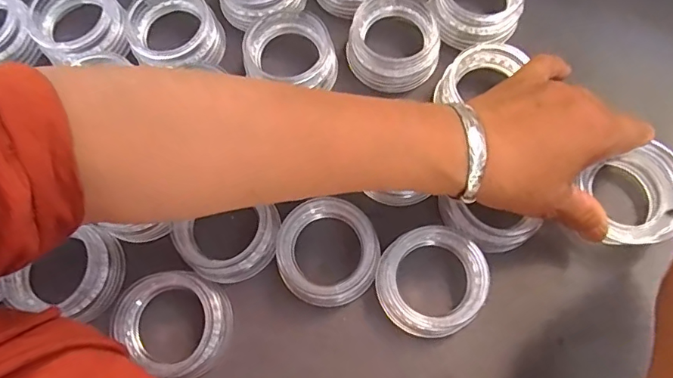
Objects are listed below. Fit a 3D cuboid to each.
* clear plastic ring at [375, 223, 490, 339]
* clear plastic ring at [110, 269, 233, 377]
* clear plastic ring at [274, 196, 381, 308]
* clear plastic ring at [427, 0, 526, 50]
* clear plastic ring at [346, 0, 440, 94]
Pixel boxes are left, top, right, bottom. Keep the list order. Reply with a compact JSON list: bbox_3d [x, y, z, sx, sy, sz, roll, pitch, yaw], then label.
[{"bbox_3d":[0.061,0.058,0.302,0.069,0.024,0.065,0,74,1],"label":"clear plastic ring"},{"bbox_3d":[-0.101,0.082,0.299,0.067,0.030,0.062,0,74,1],"label":"clear plastic ring"},{"bbox_3d":[-0.005,0.042,0.310,0.062,0.023,0.063,0,74,1],"label":"clear plastic ring"},{"bbox_3d":[0.104,-0.139,0.353,0.066,0.026,0.062,0,74,1],"label":"clear plastic ring"},{"bbox_3d":[0.042,-0.108,0.350,0.065,0.023,0.075,43,79,12],"label":"clear plastic ring"}]

